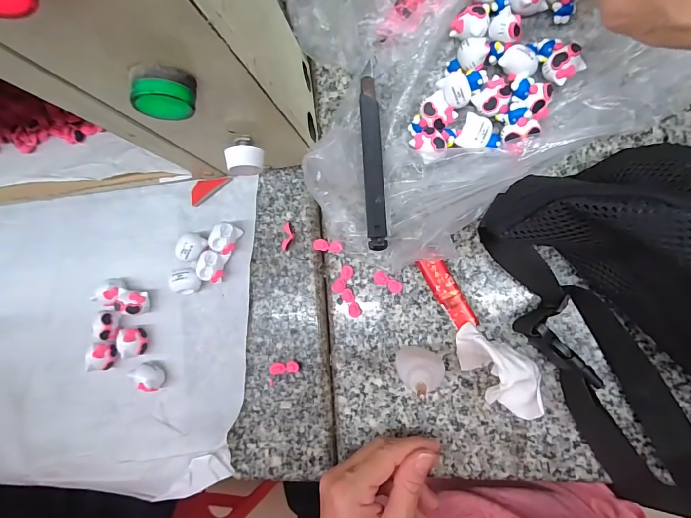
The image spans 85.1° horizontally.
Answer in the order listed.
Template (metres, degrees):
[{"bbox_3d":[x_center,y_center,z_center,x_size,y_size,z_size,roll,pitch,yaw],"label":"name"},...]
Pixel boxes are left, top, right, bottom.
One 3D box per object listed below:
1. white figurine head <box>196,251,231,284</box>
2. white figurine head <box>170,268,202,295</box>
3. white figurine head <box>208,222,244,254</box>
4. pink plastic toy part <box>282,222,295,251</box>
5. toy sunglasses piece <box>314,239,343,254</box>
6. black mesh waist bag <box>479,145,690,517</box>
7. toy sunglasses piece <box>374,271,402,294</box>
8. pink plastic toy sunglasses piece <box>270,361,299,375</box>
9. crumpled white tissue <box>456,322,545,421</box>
[{"bbox_3d":[-0.112,0.006,0.317,0.017,0.017,0.025,17,92,10],"label":"white figurine head"},{"bbox_3d":[-0.134,0.019,0.320,0.026,0.017,0.021,-2,88,10],"label":"white figurine head"},{"bbox_3d":[-0.101,-0.017,0.317,0.018,0.020,0.024,31,94,9],"label":"white figurine head"},{"bbox_3d":[-0.048,-0.019,0.317,0.009,0.006,0.024,7,90,10],"label":"pink plastic toy part"},{"bbox_3d":[-0.015,-0.011,0.313,0.024,0.004,0.010,9,90,10],"label":"toy sunglasses piece"},{"bbox_3d":[0.209,0.066,0.215,0.136,0.113,0.288,-31,84,8],"label":"black mesh waist bag"},{"bbox_3d":[0.034,0.019,0.305,0.025,0.005,0.011,30,94,9],"label":"toy sunglasses piece"},{"bbox_3d":[-0.051,0.090,0.312,0.025,0.007,0.010,-7,88,10],"label":"pink plastic toy sunglasses piece"},{"bbox_3d":[0.112,0.082,0.269,0.040,0.040,0.079,-40,83,7],"label":"crumpled white tissue"}]

